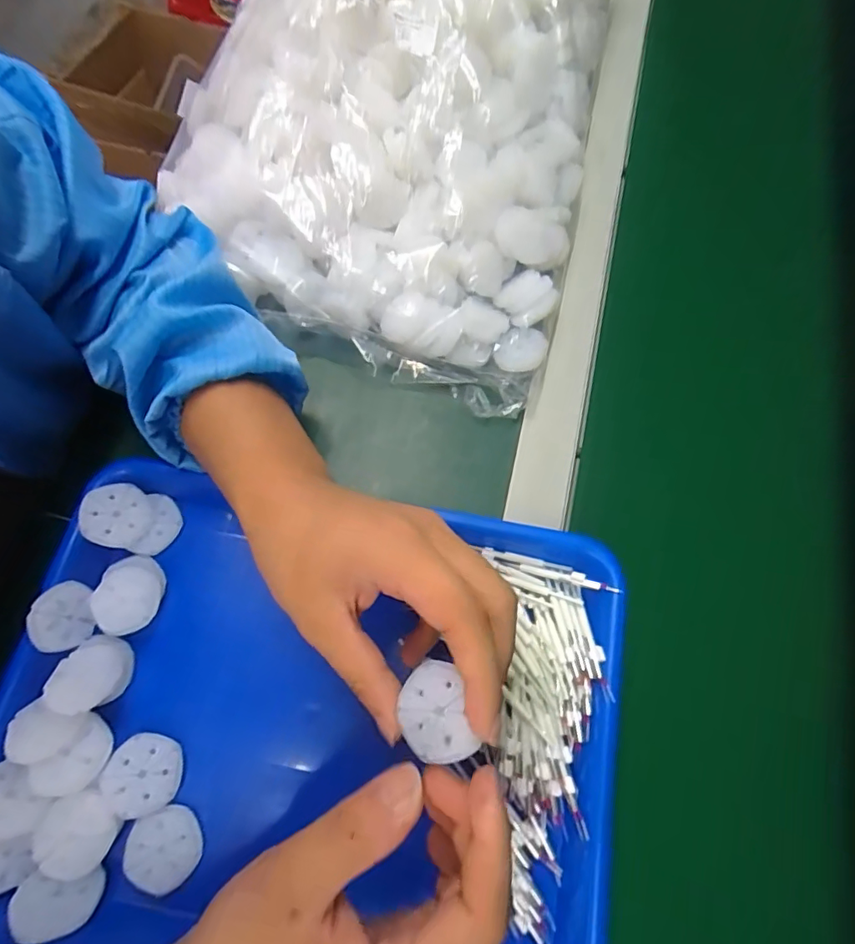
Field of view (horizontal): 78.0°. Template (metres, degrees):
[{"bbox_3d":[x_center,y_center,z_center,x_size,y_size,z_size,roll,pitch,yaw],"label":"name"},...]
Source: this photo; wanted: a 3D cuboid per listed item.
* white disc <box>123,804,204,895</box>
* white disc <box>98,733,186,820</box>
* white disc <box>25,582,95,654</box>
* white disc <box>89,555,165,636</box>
[{"bbox_3d":[-0.139,0.198,0.277,0.038,0.004,0.036,0,71,-1],"label":"white disc"},{"bbox_3d":[-0.153,0.163,0.285,0.038,0.004,0.038,7,61,-14],"label":"white disc"},{"bbox_3d":[-0.207,0.082,0.300,0.006,0.032,0.037,-4,86,27],"label":"white disc"},{"bbox_3d":[-0.178,0.073,0.315,0.039,0.012,0.042,0,71,-1],"label":"white disc"}]

